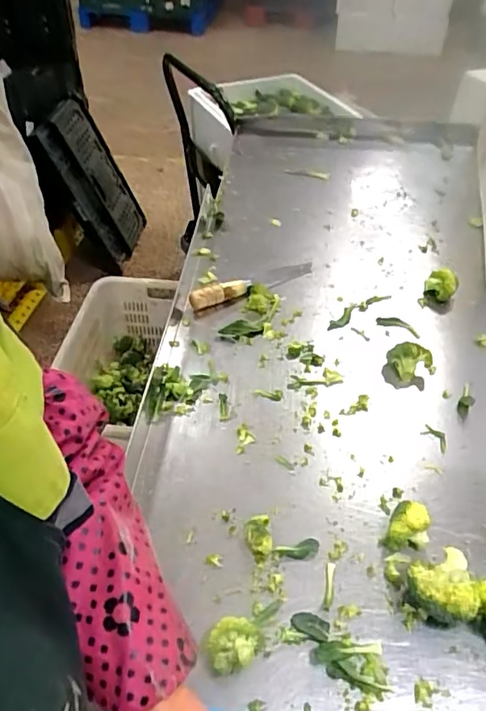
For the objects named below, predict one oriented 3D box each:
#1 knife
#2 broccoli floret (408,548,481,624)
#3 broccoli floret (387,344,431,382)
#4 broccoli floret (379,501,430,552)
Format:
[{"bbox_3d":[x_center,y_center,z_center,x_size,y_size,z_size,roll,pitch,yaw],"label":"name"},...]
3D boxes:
[{"bbox_3d":[0.017,-0.106,0.812,0.195,0.019,0.032,-18,49,-18],"label":"knife"},{"bbox_3d":[0.174,0.207,0.482,0.049,0.052,0.055,-14,48,-14],"label":"broccoli floret"},{"bbox_3d":[0.213,0.005,0.697,0.048,0.033,0.044,-21,50,-20],"label":"broccoli floret"},{"bbox_3d":[0.163,0.166,0.534,0.041,0.038,0.045,25,50,21],"label":"broccoli floret"}]

